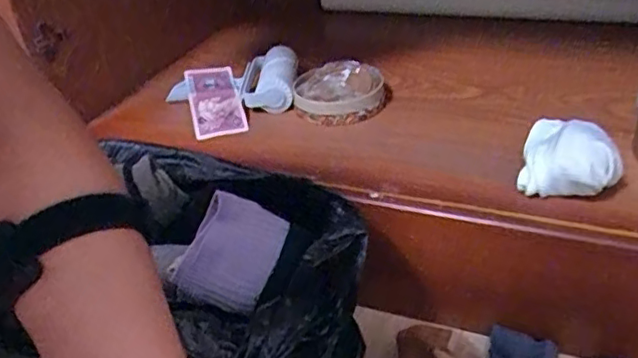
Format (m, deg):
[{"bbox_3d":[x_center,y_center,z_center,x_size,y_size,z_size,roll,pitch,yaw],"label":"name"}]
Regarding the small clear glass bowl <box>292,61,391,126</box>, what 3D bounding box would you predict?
[{"bbox_3d":[0.025,-0.101,0.696,0.105,0.037,0.097,0,34,9],"label":"small clear glass bowl"}]

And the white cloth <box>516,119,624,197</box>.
[{"bbox_3d":[0.218,-0.022,0.527,0.078,0.051,0.080,10,37,22],"label":"white cloth"}]

